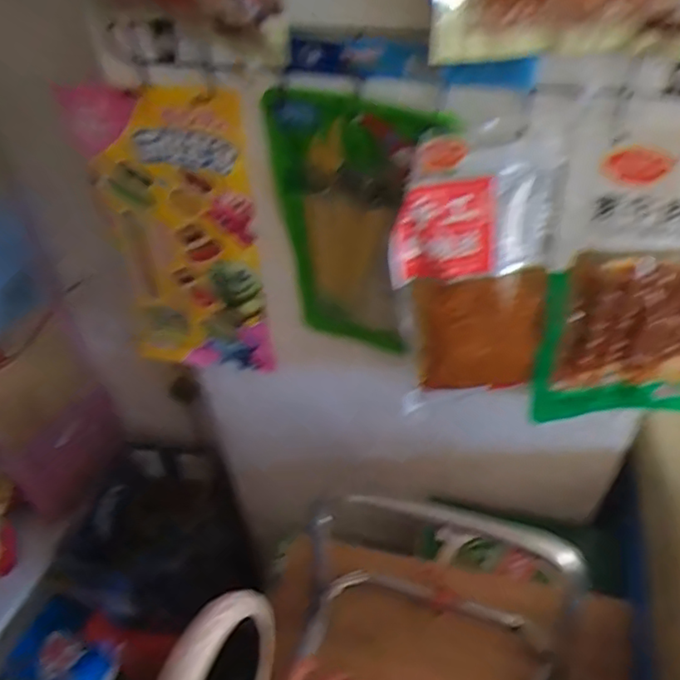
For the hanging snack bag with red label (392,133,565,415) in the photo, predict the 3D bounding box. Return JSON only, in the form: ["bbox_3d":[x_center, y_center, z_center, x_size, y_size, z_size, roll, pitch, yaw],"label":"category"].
[{"bbox_3d":[0.098,-0.043,0.462,0.112,0.216,0.029,-3,45,1],"label":"hanging snack bag with red label"}]

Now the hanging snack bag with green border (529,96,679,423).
[{"bbox_3d":[0.238,-0.041,0.459,0.158,0.256,0.038,1,45,4],"label":"hanging snack bag with green border"}]

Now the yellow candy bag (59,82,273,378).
[{"bbox_3d":[-0.148,-0.086,0.575,0.155,0.285,0.031,11,47,14],"label":"yellow candy bag"}]

